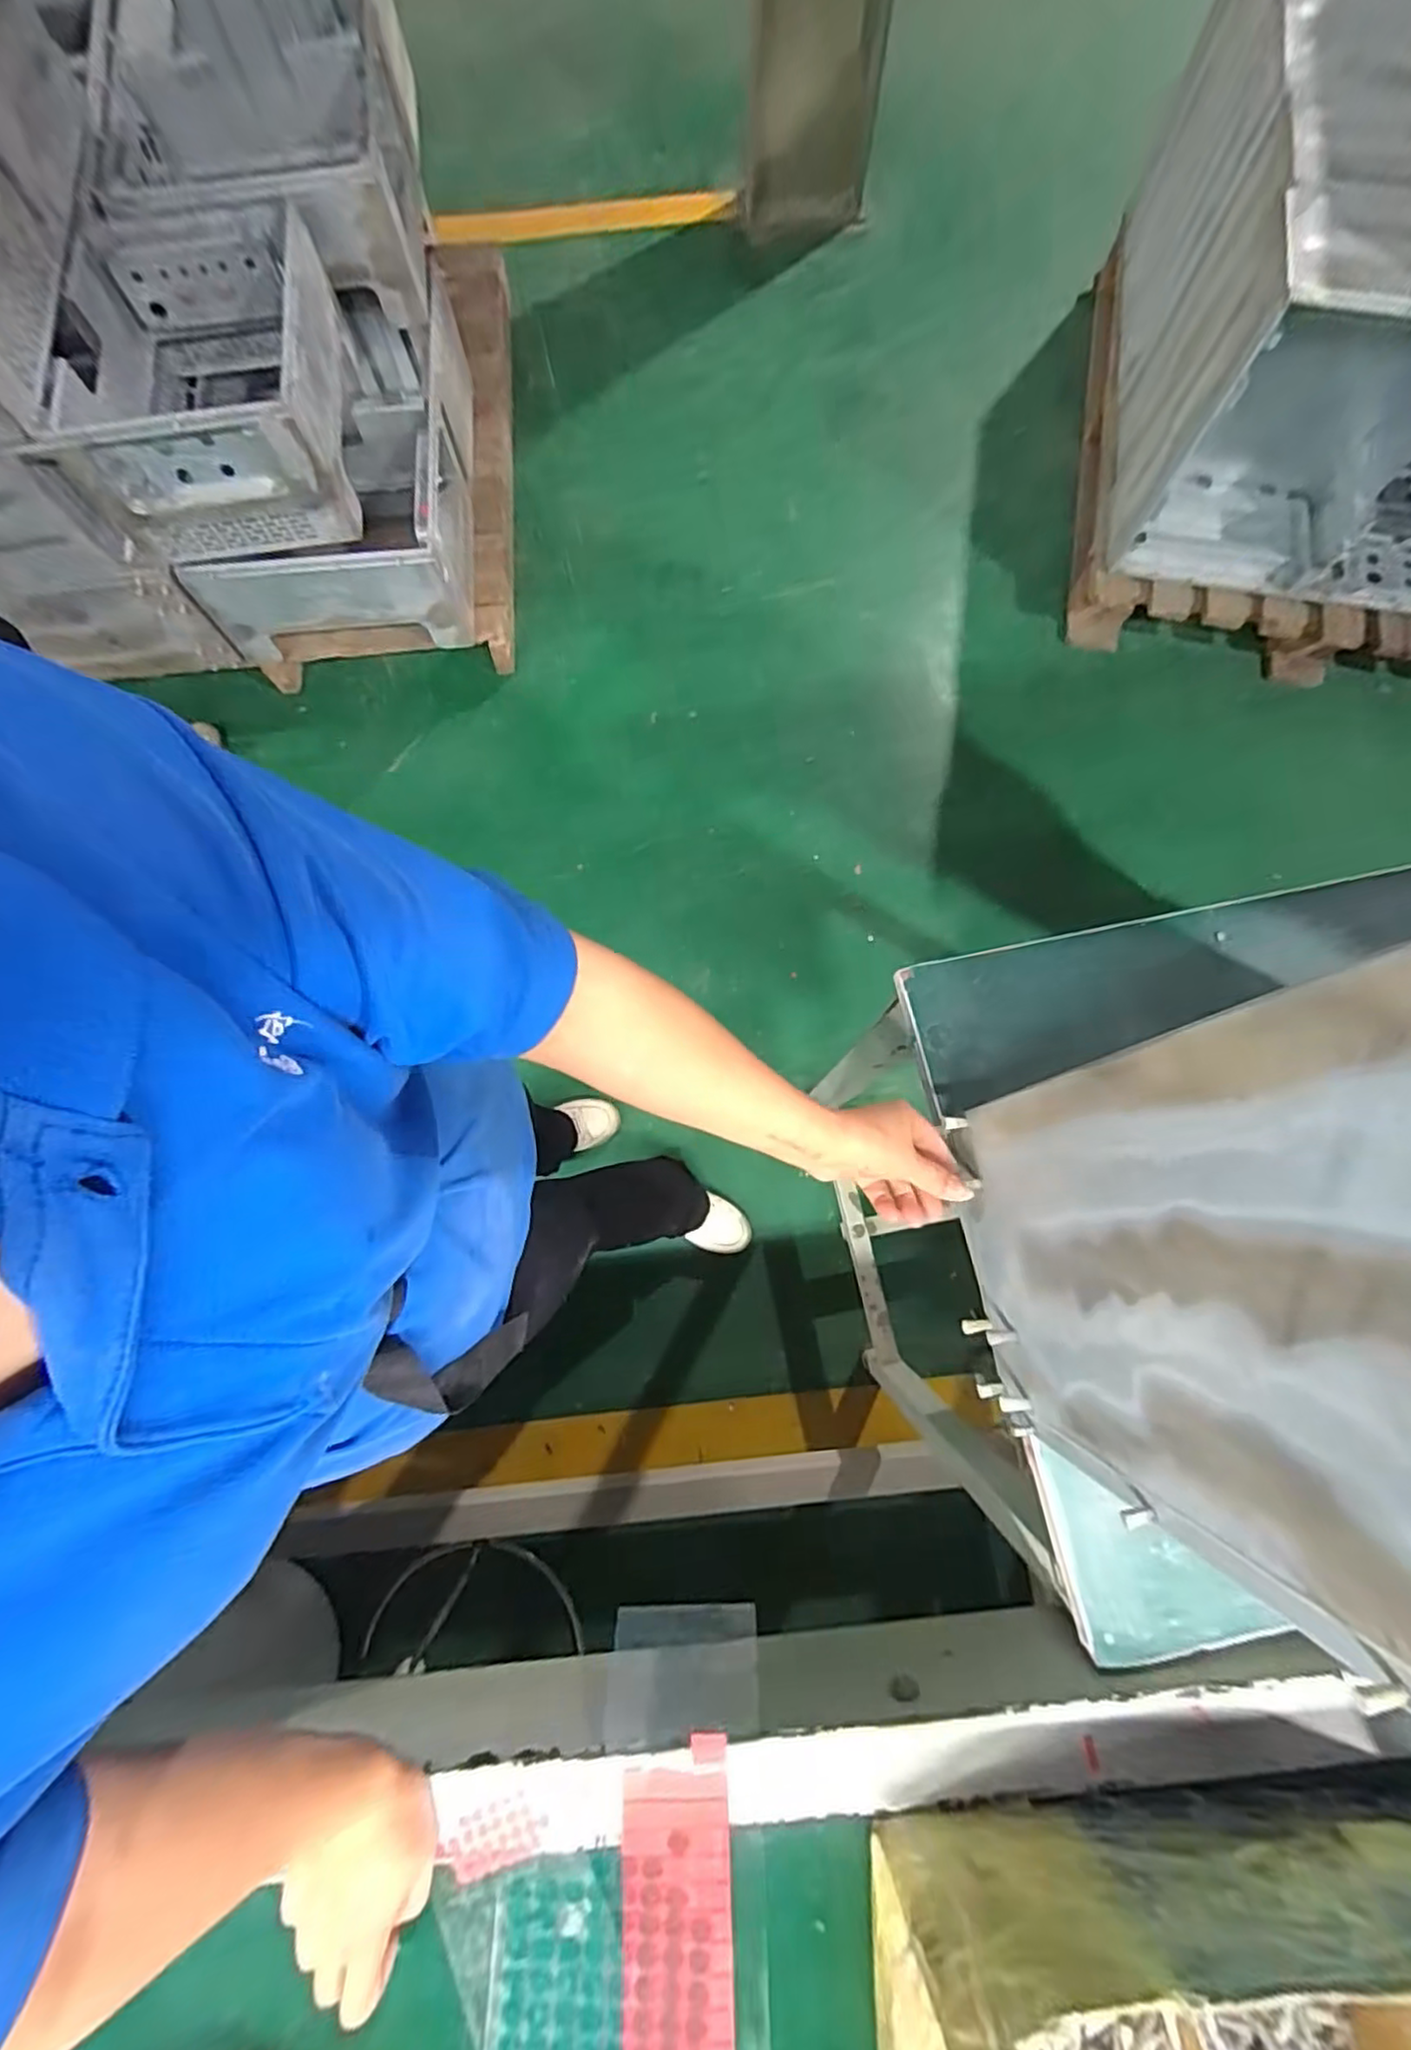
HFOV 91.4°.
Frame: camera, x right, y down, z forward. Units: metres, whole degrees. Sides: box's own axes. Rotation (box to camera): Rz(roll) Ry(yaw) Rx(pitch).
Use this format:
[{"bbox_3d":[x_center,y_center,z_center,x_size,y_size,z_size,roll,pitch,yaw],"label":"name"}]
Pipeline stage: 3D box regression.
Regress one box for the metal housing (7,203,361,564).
[{"bbox_3d":[-0.812,-1.028,1.127,0.422,0.216,0.458,-8,77,-1],"label":"metal housing"}]

